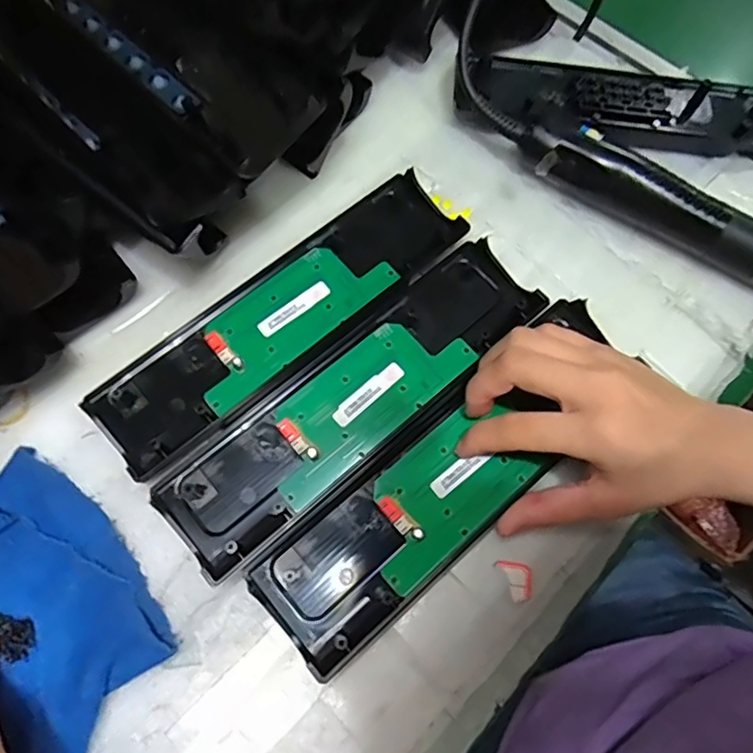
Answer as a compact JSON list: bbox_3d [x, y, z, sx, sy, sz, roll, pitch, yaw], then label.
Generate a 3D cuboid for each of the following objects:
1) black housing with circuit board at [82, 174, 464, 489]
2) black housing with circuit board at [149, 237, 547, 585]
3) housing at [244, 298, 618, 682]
[{"bbox_3d":[-0.056,-0.041,0.353,0.245,0.017,0.067,-39,77,-14],"label":"black housing with circuit board"},{"bbox_3d":[-0.009,0.009,0.333,0.244,0.015,0.063,-39,77,-14],"label":"black housing with circuit board"},{"bbox_3d":[0.045,0.048,0.317,0.244,0.024,0.069,-42,77,-13],"label":"housing"}]

